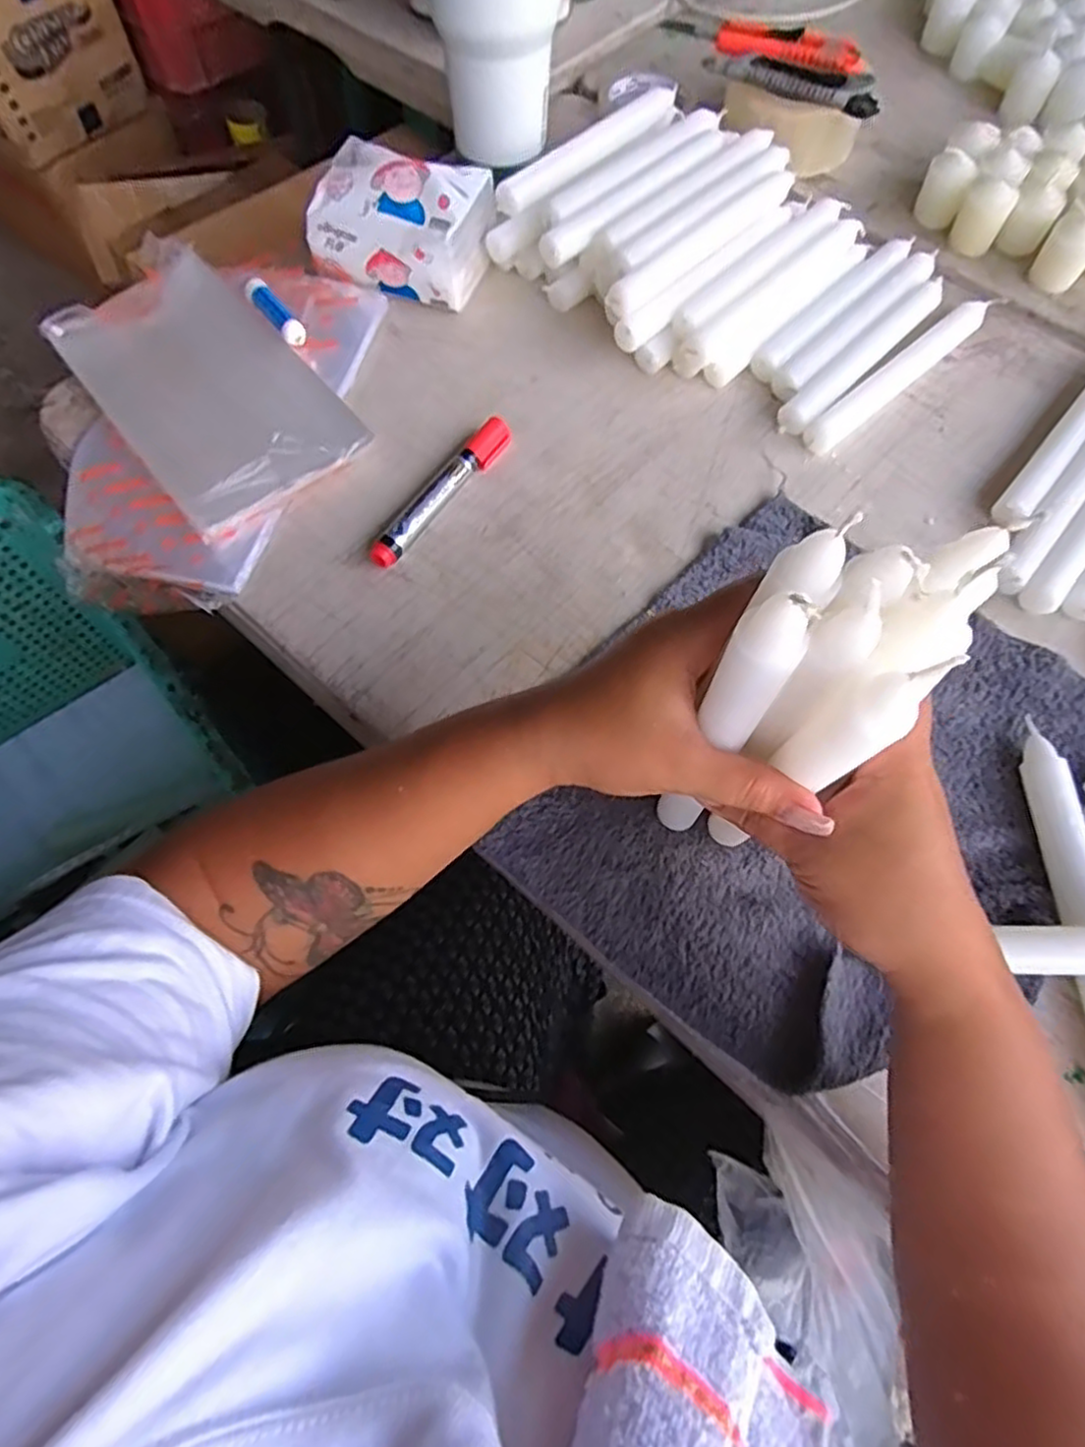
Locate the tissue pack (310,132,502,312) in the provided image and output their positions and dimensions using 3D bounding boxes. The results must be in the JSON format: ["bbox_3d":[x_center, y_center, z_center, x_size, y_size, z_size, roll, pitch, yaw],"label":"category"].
[{"bbox_3d":[-0.106,-0.381,0.529,0.117,0.076,0.089,18,68,9],"label":"tissue pack"}]

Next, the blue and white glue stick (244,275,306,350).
[{"bbox_3d":[-0.195,-0.299,0.508,0.016,0.018,0.064,-36,71,-14],"label":"blue and white glue stick"}]

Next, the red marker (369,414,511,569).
[{"bbox_3d":[-0.066,-0.154,0.459,0.018,0.018,0.138,33,71,14],"label":"red marker"}]

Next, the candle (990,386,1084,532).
[{"bbox_3d":[0.373,-0.204,0.492,0.023,0.019,0.218,38,72,16],"label":"candle"}]

